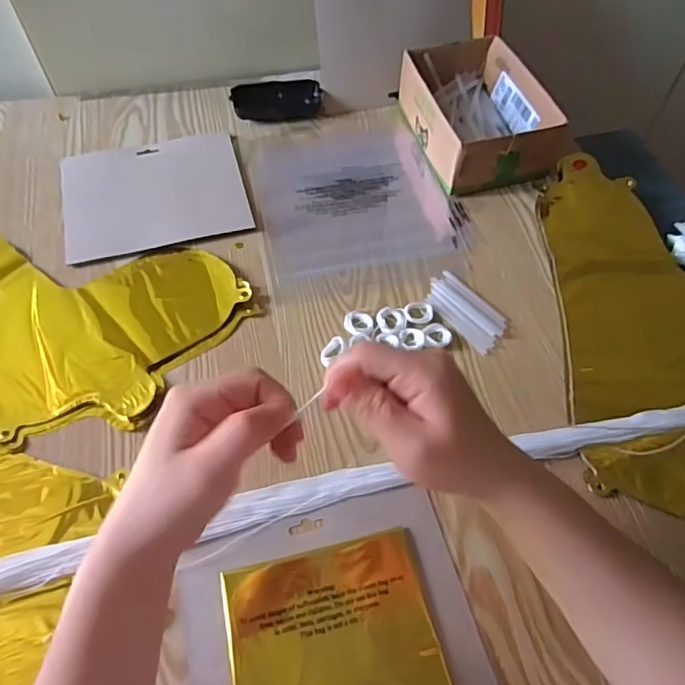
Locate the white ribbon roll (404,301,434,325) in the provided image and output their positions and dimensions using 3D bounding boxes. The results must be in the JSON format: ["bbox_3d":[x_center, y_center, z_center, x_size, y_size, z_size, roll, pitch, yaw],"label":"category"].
[{"bbox_3d":[0.071,-0.028,0.518,0.027,0.004,0.023,-2,56,-3],"label":"white ribbon roll"}]

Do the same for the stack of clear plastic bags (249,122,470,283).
[{"bbox_3d":[0.010,-0.168,0.623,0.207,0.013,0.220,-11,57,-9],"label":"stack of clear plastic bags"}]

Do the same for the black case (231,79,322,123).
[{"bbox_3d":[-0.081,-0.301,0.688,0.107,0.028,0.044,-10,56,-8],"label":"black case"}]

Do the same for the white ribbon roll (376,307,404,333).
[{"bbox_3d":[0.045,-0.020,0.513,0.025,0.006,0.028,6,56,3],"label":"white ribbon roll"}]

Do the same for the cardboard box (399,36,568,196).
[{"bbox_3d":[0.153,-0.262,0.637,0.136,0.073,0.185,-14,57,-11],"label":"cardboard box"}]

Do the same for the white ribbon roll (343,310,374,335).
[{"bbox_3d":[0.015,-0.018,0.513,0.026,0.005,0.030,-12,57,-10],"label":"white ribbon roll"}]

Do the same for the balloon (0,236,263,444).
[{"bbox_3d":[-0.321,-0.056,0.536,0.412,0.013,0.229,26,59,16],"label":"balloon"}]

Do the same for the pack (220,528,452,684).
[{"bbox_3d":[-0.005,0.203,0.367,0.135,0.009,0.129,-11,56,-9],"label":"pack"}]

